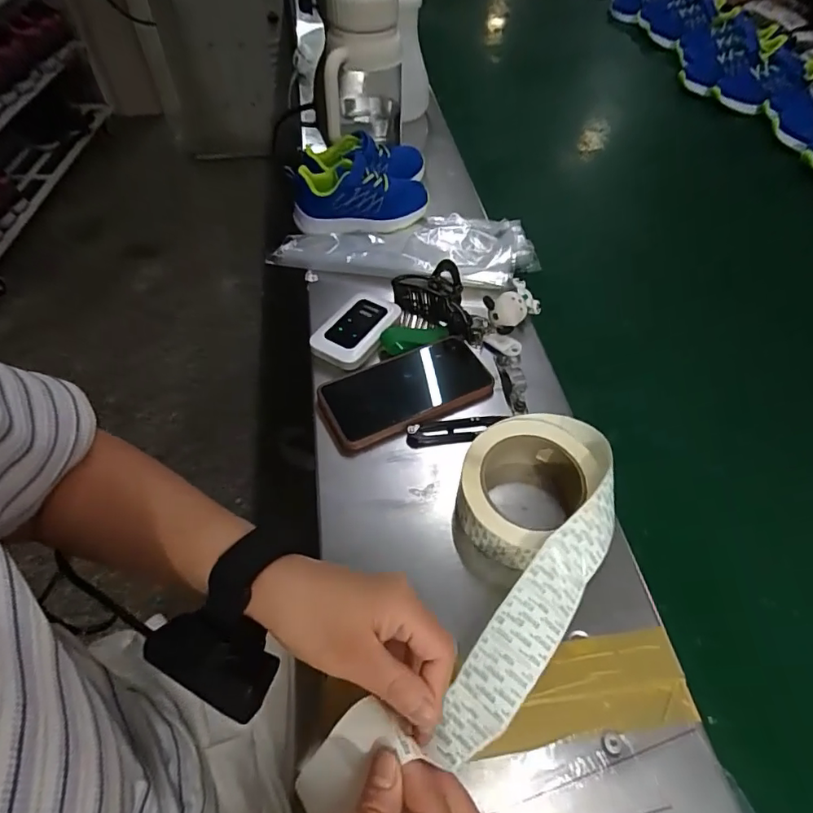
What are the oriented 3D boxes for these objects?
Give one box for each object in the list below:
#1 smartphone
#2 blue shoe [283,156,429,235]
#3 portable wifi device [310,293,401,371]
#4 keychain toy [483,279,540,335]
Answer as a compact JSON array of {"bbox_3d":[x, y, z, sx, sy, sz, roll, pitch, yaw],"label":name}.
[{"bbox_3d":[0.000,-0.020,0.483,0.163,0.008,0.083,-23,57,-18],"label":"smartphone"},{"bbox_3d":[-0.057,-0.261,0.634,0.167,0.063,0.075,-13,54,-11],"label":"blue shoe"},{"bbox_3d":[-0.050,-0.083,0.527,0.060,0.019,0.096,23,56,15],"label":"portable wifi device"},{"bbox_3d":[0.112,-0.107,0.541,0.039,0.033,0.064,36,60,23],"label":"keychain toy"}]

